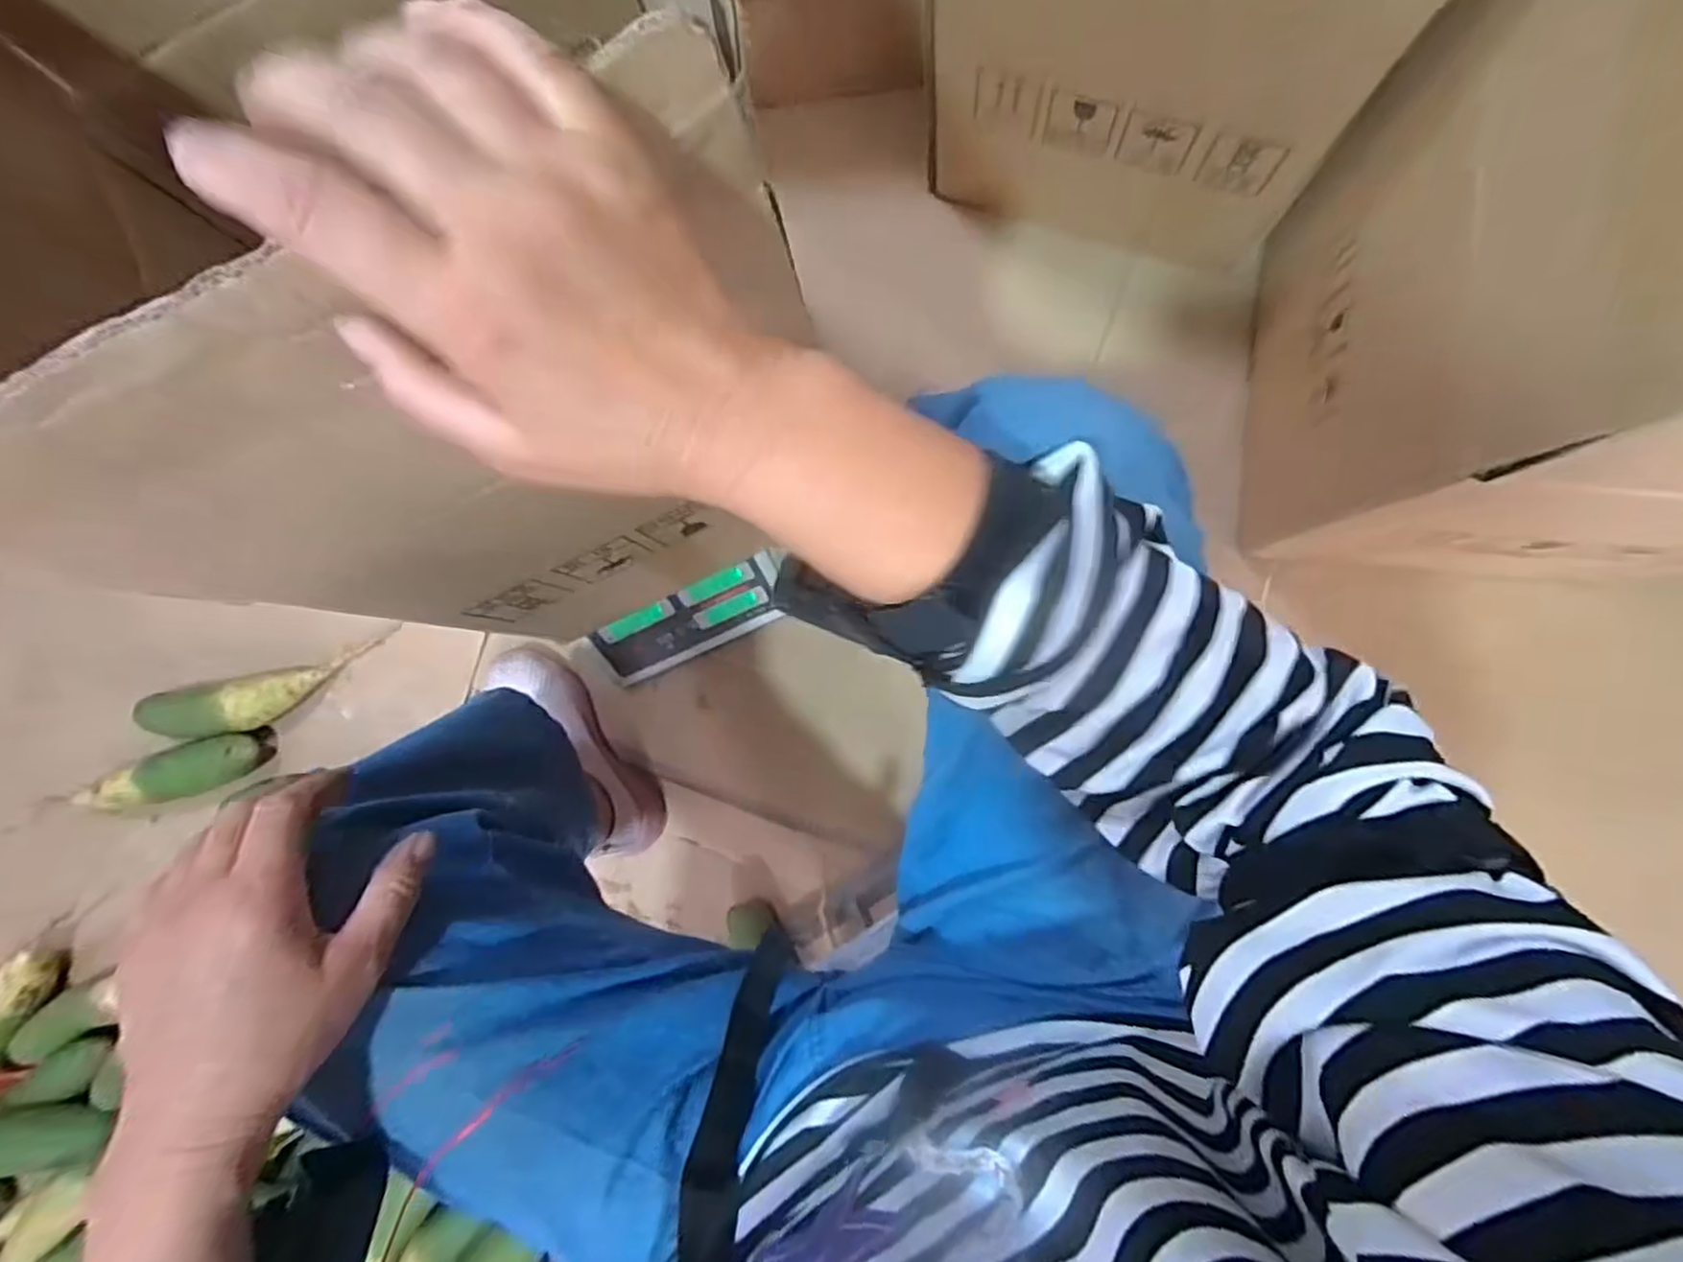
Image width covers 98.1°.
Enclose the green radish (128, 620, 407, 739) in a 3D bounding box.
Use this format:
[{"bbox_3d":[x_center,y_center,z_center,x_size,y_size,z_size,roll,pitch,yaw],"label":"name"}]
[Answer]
[{"bbox_3d":[-0.628,0.067,0.790,0.272,0.049,0.066,-19,86,-7],"label":"green radish"}]

